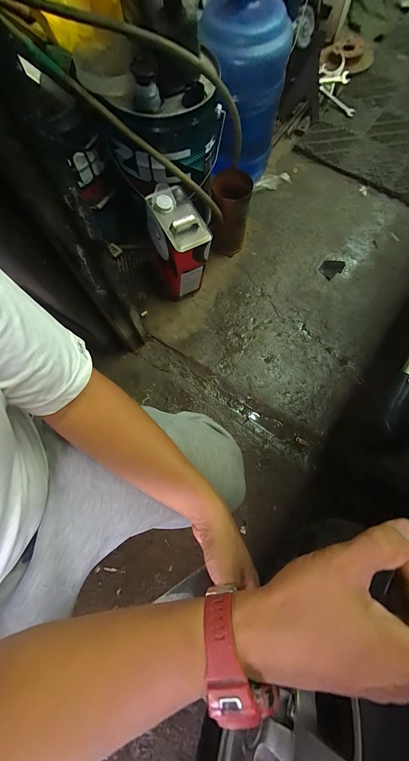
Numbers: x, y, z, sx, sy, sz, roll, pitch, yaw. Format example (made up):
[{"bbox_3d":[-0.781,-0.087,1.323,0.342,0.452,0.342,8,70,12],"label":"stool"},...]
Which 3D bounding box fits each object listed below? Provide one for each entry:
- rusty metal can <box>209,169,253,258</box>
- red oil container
[{"bbox_3d":[0.076,-0.516,0.853,0.113,0.220,0.126,10,71,-1],"label":"rusty metal can"},{"bbox_3d":[-0.079,-0.376,0.793,0.122,0.266,0.192,-21,74,-11],"label":"red oil container"}]

